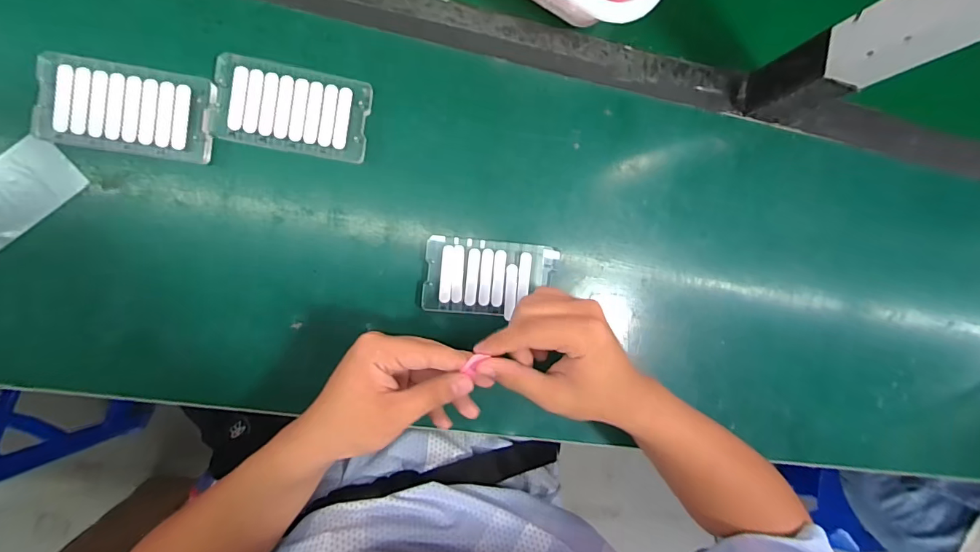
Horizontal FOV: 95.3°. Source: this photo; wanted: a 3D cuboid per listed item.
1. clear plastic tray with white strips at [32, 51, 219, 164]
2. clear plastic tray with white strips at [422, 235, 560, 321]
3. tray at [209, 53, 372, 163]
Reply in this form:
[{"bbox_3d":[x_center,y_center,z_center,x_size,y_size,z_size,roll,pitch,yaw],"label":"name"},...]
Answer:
[{"bbox_3d":[-0.288,-0.133,0.358,0.123,0.012,0.067,6,90,-10],"label":"clear plastic tray with white strips"},{"bbox_3d":[0.001,0.002,0.413,0.119,0.011,0.067,5,90,-10],"label":"clear plastic tray with white strips"},{"bbox_3d":[-0.166,-0.141,0.378,0.120,0.010,0.070,9,89,-10],"label":"tray"}]

